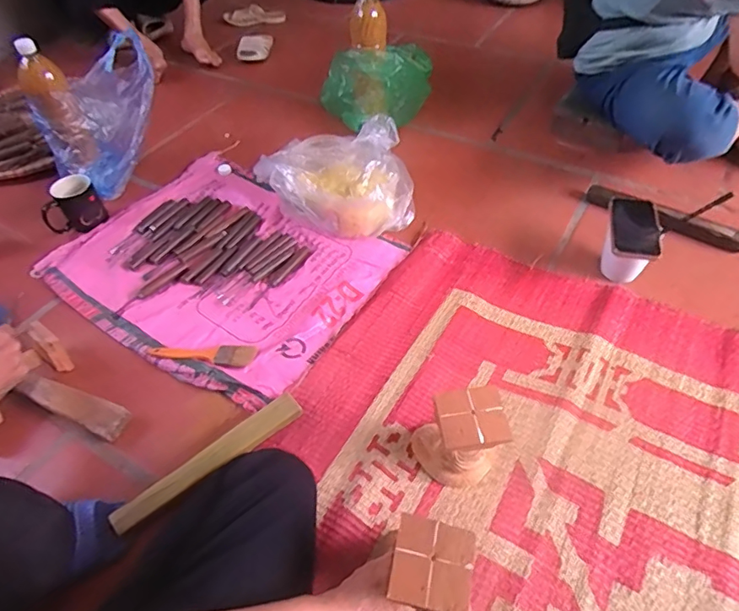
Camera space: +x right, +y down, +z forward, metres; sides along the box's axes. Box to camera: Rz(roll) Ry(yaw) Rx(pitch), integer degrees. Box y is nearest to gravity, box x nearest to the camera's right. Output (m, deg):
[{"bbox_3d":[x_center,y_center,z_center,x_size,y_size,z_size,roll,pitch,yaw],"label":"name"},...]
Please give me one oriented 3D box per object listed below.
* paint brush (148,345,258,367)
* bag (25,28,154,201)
[{"bbox_3d":[-0.280,0.081,0.843,0.177,0.013,0.043,1,50,6],"label":"paint brush"},{"bbox_3d":[-0.562,-0.411,1.099,0.102,0.241,0.273,20,54,20],"label":"bag"}]

